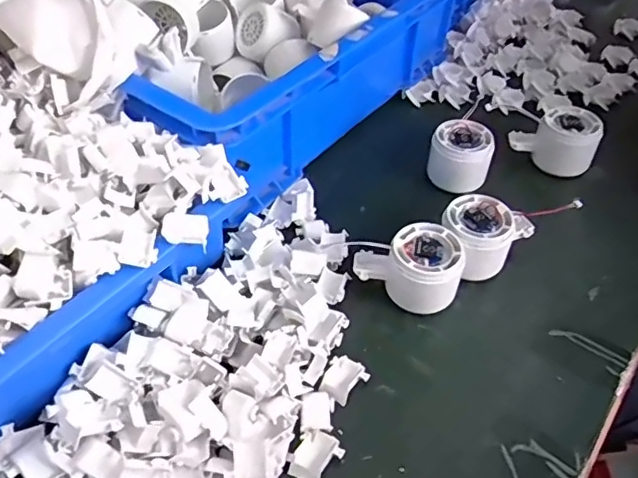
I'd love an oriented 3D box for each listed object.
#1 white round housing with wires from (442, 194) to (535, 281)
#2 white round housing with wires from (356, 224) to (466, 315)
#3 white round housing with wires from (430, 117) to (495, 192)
[{"bbox_3d":[0.140,-0.004,0.488,0.079,0.054,0.055,-34,56,-30],"label":"white round housing with wires"},{"bbox_3d":[0.071,0.022,0.461,0.086,0.051,0.059,21,49,17],"label":"white round housing with wires"},{"bbox_3d":[0.139,-0.083,0.561,0.056,0.046,0.052,1,46,-1],"label":"white round housing with wires"}]

